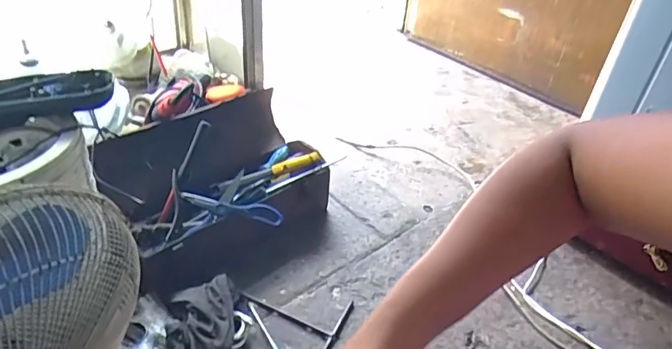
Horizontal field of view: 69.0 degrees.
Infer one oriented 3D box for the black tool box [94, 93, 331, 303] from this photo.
[{"bbox_3d":[-0.262,0.005,1.056,0.442,0.243,0.368,-25,46,-33],"label":"black tool box"}]

